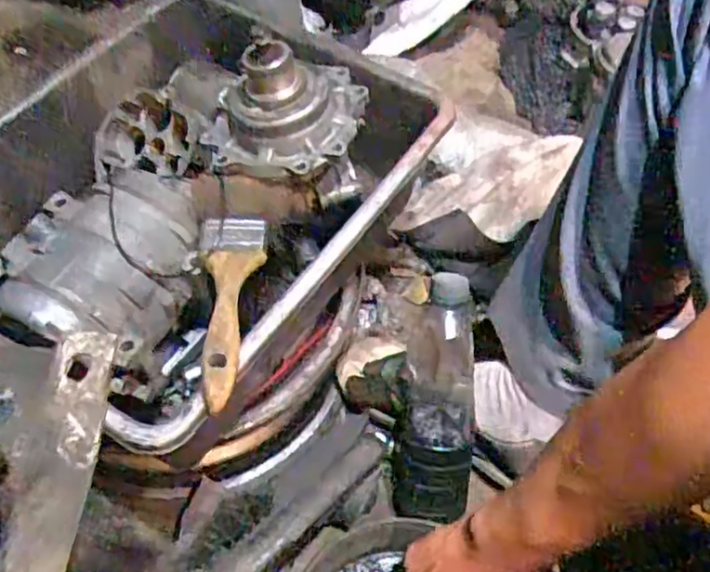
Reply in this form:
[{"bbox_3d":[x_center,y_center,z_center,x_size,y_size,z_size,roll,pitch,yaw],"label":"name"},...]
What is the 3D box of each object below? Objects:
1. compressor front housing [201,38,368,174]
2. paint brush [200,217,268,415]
[{"bbox_3d":[-0.052,-0.145,0.521,0.130,0.071,0.094,-6,56,-8],"label":"compressor front housing"},{"bbox_3d":[-0.081,0.011,0.454,0.043,0.015,0.154,-4,56,-6],"label":"paint brush"}]

